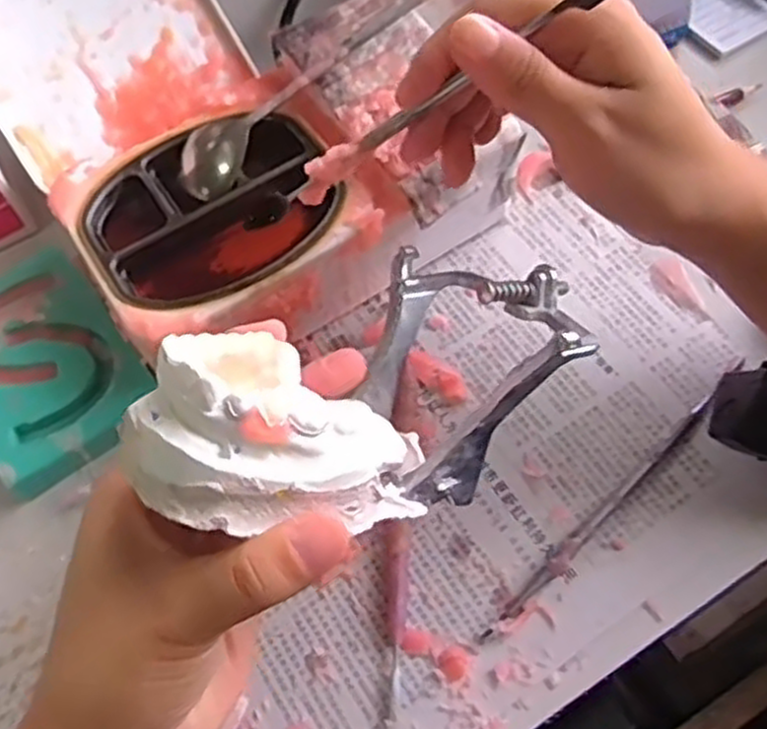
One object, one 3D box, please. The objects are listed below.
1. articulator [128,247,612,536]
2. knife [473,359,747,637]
[{"bbox_3d":[-0.003,0.004,0.239,0.135,0.073,0.077,-41,68,-16],"label":"articulator"},{"bbox_3d":[0.101,0.052,0.330,0.167,0.009,0.007,-42,68,-16],"label":"knife"}]

